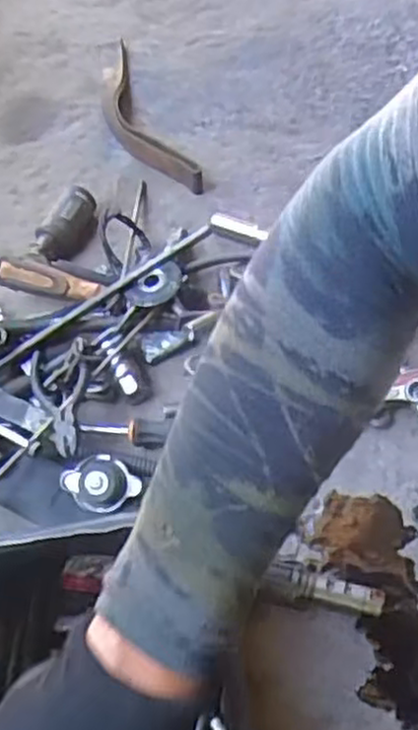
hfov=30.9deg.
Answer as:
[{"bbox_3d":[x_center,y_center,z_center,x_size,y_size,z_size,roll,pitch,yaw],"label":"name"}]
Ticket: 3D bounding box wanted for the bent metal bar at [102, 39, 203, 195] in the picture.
[{"bbox_3d":[-0.075,-0.263,0.833,0.058,0.033,0.241,-23,59,-11],"label":"bent metal bar"}]

